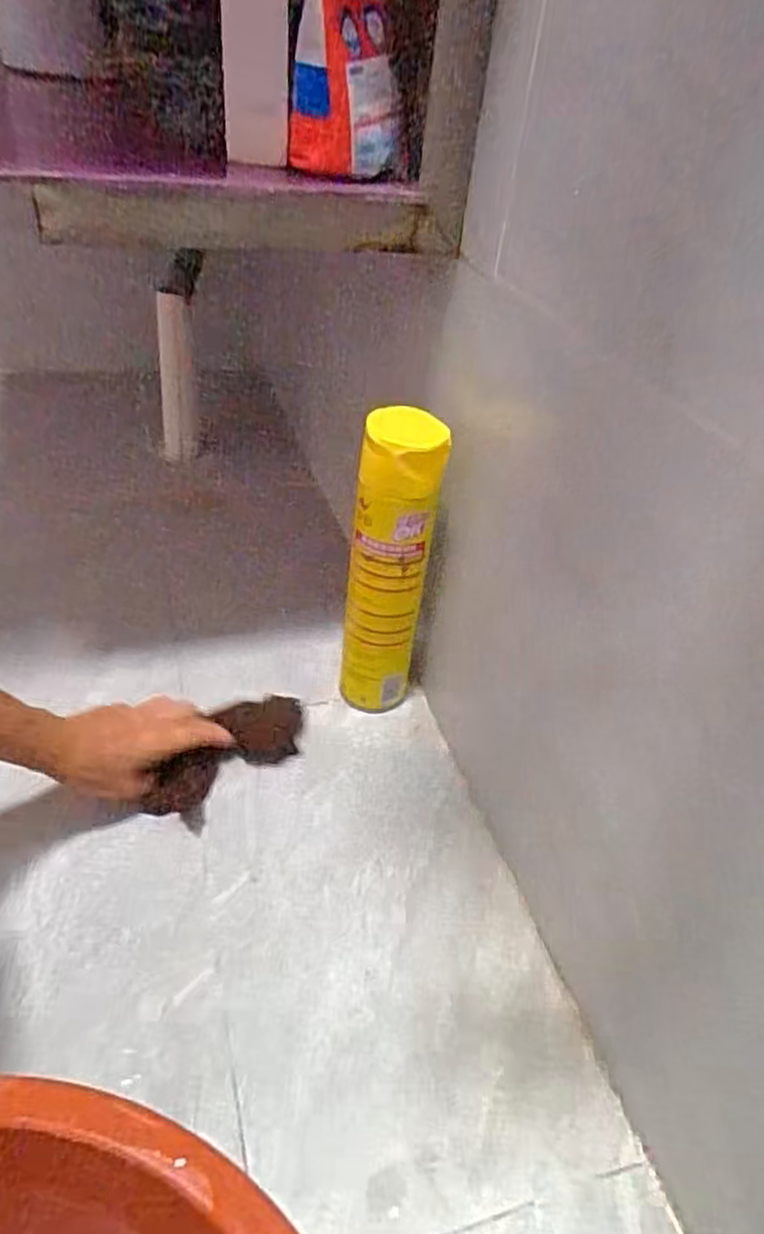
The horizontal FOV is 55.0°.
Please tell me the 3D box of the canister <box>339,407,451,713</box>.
[{"bbox_3d":[0.003,-0.031,0.619,0.067,0.279,0.056,10,39,3],"label":"canister"}]

